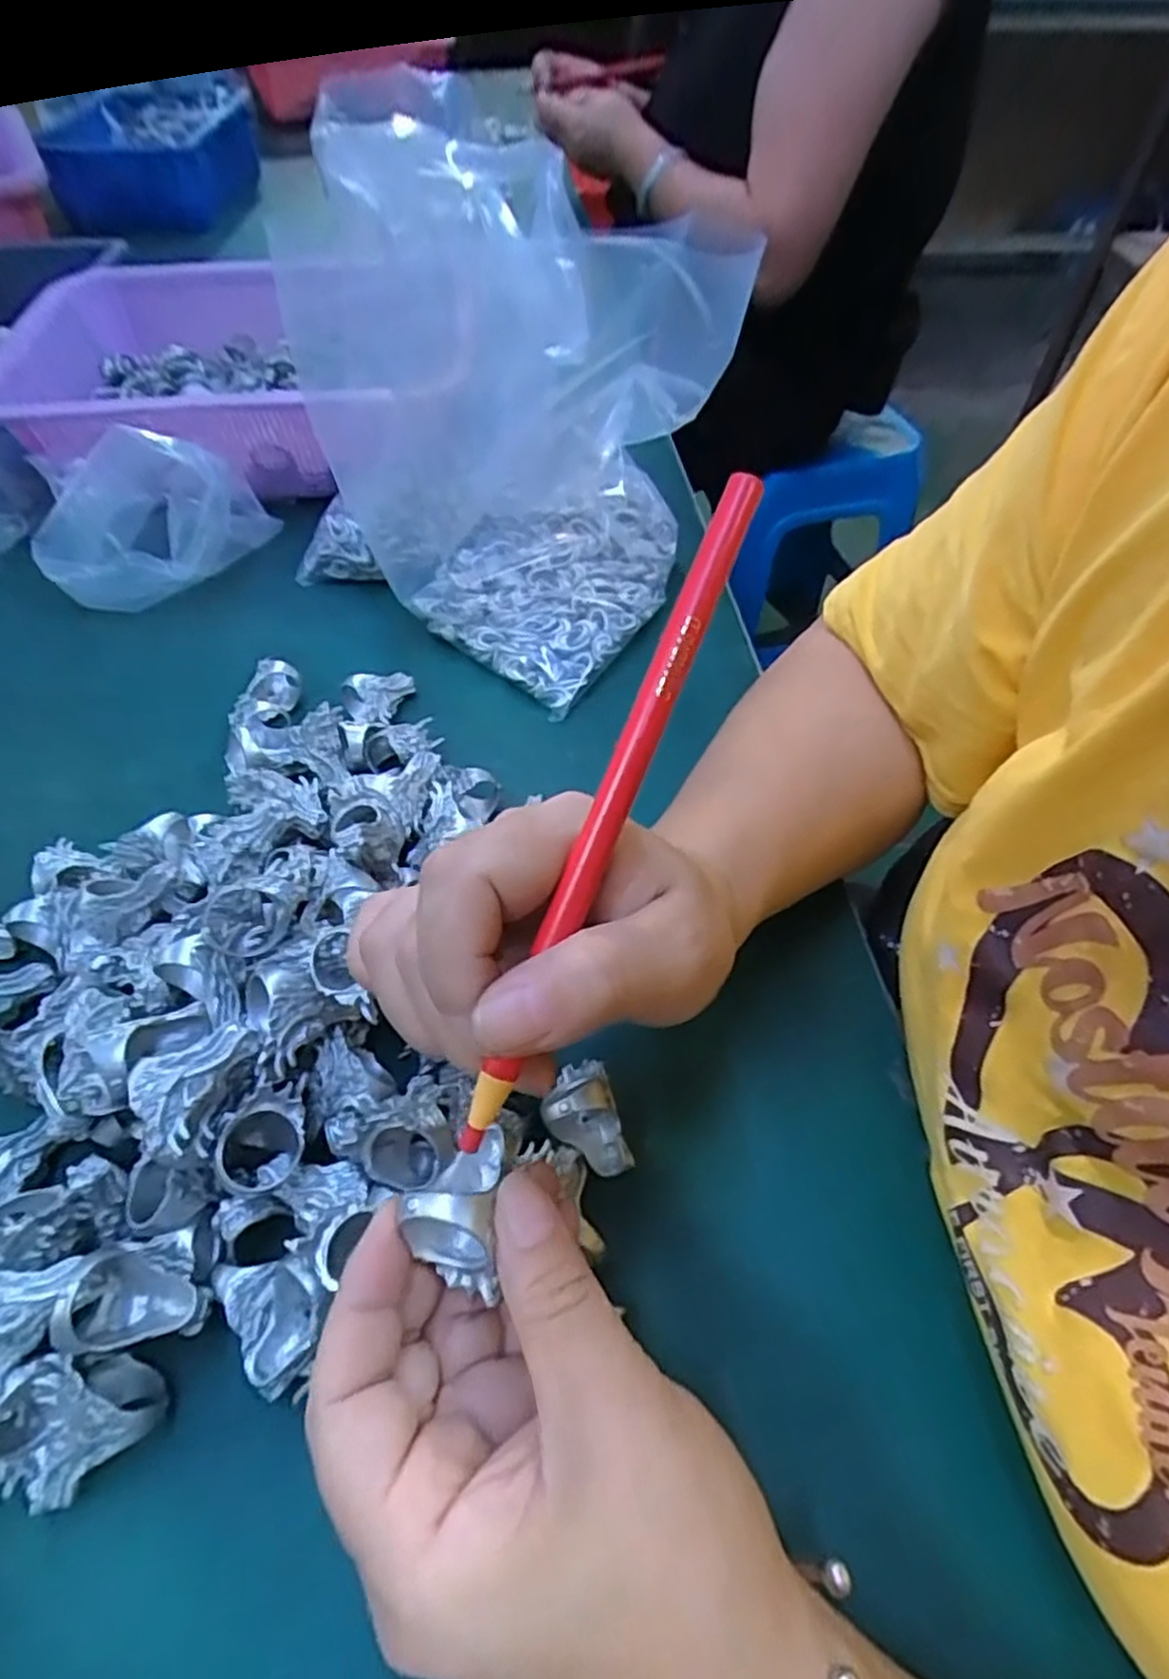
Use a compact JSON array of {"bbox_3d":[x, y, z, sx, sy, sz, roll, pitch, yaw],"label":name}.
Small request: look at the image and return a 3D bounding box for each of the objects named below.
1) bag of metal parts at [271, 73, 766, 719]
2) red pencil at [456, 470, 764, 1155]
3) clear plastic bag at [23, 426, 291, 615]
[{"bbox_3d":[-0.041,-0.216,0.385,0.207,0.185,0.144,37,63,24],"label":"bag of metal parts"},{"bbox_3d":[0.007,-0.007,0.176,0.011,0.006,0.167,23,88,17],"label":"red pencil"},{"bbox_3d":[-0.256,-0.194,0.442,0.121,0.081,0.092,-3,54,-1],"label":"clear plastic bag"}]

